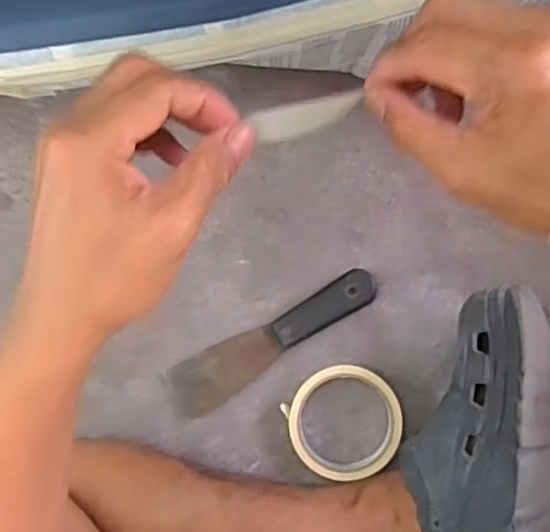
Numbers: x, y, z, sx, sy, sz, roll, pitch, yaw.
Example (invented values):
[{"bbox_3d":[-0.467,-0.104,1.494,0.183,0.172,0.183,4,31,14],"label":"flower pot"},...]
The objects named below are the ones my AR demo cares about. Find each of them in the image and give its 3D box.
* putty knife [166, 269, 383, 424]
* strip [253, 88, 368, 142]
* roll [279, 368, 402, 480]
[{"bbox_3d":[-0.003,0.063,0.574,0.196,0.017,0.044,-31,85,1],"label":"putty knife"},{"bbox_3d":[0.016,-0.071,0.314,0.050,0.007,0.015,-16,85,1],"label":"strip"},{"bbox_3d":[0.059,0.131,0.562,0.093,0.025,0.093,0,86,3],"label":"roll"}]

